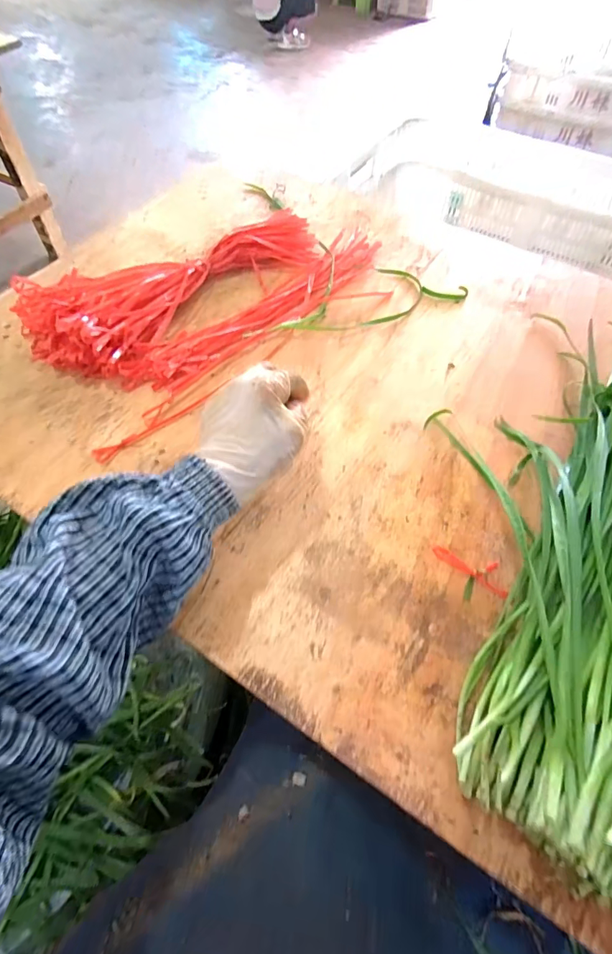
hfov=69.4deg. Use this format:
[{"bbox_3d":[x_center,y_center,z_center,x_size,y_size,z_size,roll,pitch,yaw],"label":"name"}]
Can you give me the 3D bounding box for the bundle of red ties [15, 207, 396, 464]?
[{"bbox_3d":[-0.081,-0.204,0.480,0.408,0.059,0.196,-33,65,-18],"label":"bundle of red ties"}]

